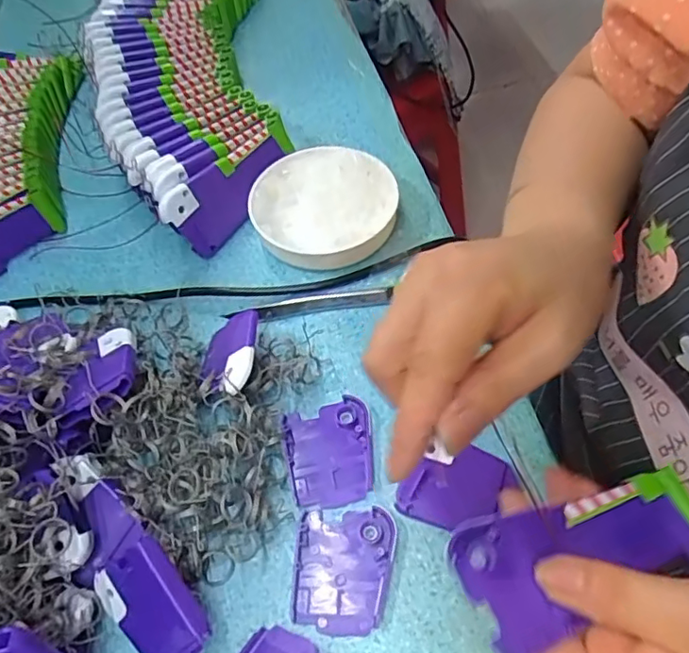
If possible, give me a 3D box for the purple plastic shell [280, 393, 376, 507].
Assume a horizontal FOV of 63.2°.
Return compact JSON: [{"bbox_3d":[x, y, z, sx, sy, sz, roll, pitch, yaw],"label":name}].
[{"bbox_3d":[-0.008,0.073,0.331,0.050,0.005,0.061,-12,58,-1],"label":"purple plastic shell"}]

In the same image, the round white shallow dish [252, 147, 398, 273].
[{"bbox_3d":[-0.016,-0.089,0.410,0.102,0.030,0.095,-3,59,5],"label":"round white shallow dish"}]

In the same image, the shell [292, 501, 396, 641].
[{"bbox_3d":[0.000,0.128,0.298,0.052,0.005,0.061,0,59,6],"label":"shell"}]

